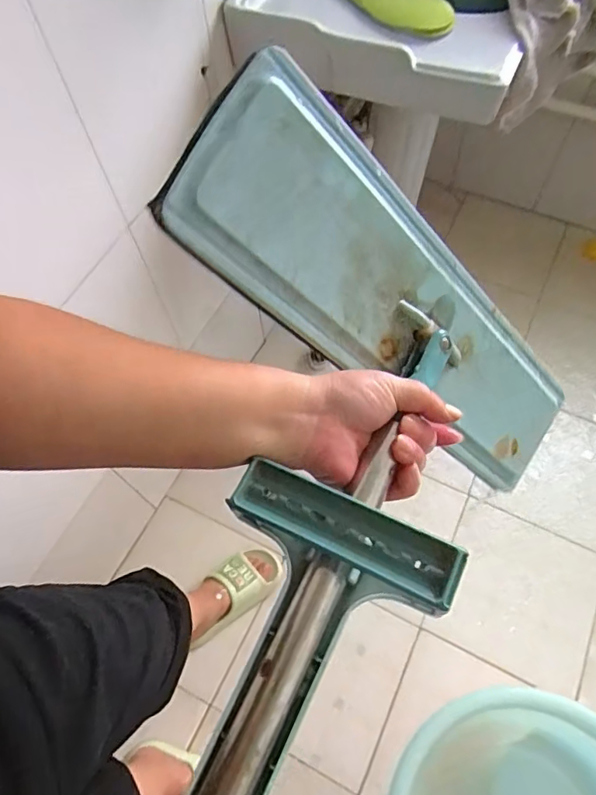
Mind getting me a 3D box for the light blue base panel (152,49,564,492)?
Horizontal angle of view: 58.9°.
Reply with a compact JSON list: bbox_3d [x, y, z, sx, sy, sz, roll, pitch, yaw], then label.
[{"bbox_3d":[0.090,-0.053,0.389,0.011,0.401,0.115,26,83,54],"label":"light blue base panel"}]

